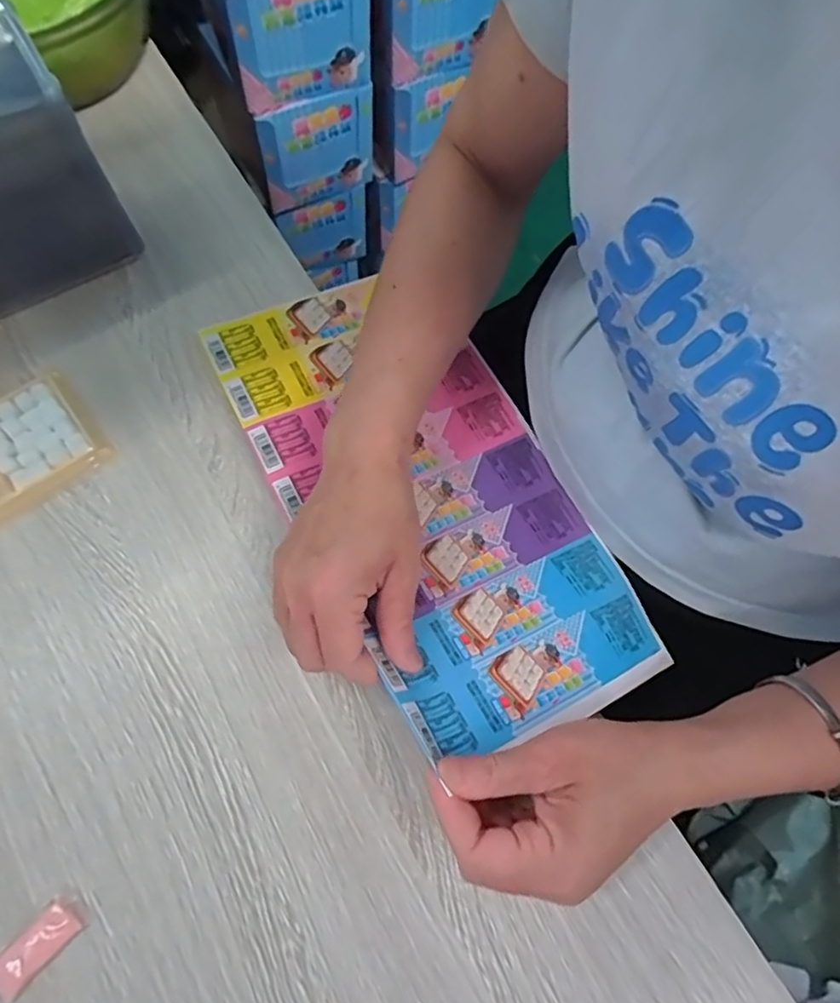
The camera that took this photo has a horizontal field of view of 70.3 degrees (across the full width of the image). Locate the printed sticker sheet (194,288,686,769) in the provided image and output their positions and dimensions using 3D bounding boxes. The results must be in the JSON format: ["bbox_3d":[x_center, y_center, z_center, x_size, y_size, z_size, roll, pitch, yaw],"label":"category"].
[{"bbox_3d":[0.001,-0.015,0.380,0.166,0.020,0.328,-24,69,-20],"label":"printed sticker sheet"}]

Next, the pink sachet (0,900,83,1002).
[{"bbox_3d":[-0.193,0.224,0.297,0.020,0.004,0.044,42,74,13],"label":"pink sachet"}]

